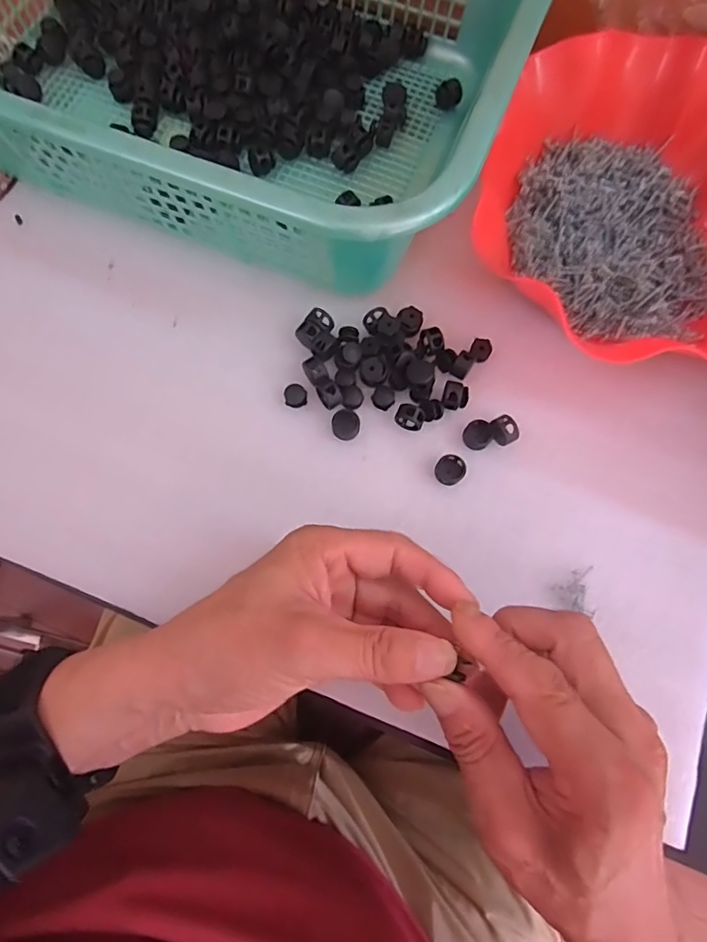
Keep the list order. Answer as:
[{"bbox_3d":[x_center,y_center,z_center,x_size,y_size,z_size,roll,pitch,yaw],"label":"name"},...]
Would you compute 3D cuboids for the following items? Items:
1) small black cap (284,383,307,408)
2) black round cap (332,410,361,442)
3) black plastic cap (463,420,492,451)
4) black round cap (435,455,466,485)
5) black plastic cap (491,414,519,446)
[{"bbox_3d":[-0.036,-0.046,0.321,0.014,0.006,0.013,0,75,-1],"label":"small black cap"},{"bbox_3d":[-0.004,-0.028,0.317,0.017,0.006,0.018,0,75,-1],"label":"black round cap"},{"bbox_3d":[0.075,-0.022,0.316,0.016,0.005,0.017,0,75,-1],"label":"black plastic cap"},{"bbox_3d":[0.057,0.000,0.310,0.017,0.007,0.017,0,75,-1],"label":"black round cap"},{"bbox_3d":[0.090,-0.024,0.313,0.013,0.011,0.018,-19,76,-6],"label":"black plastic cap"}]

